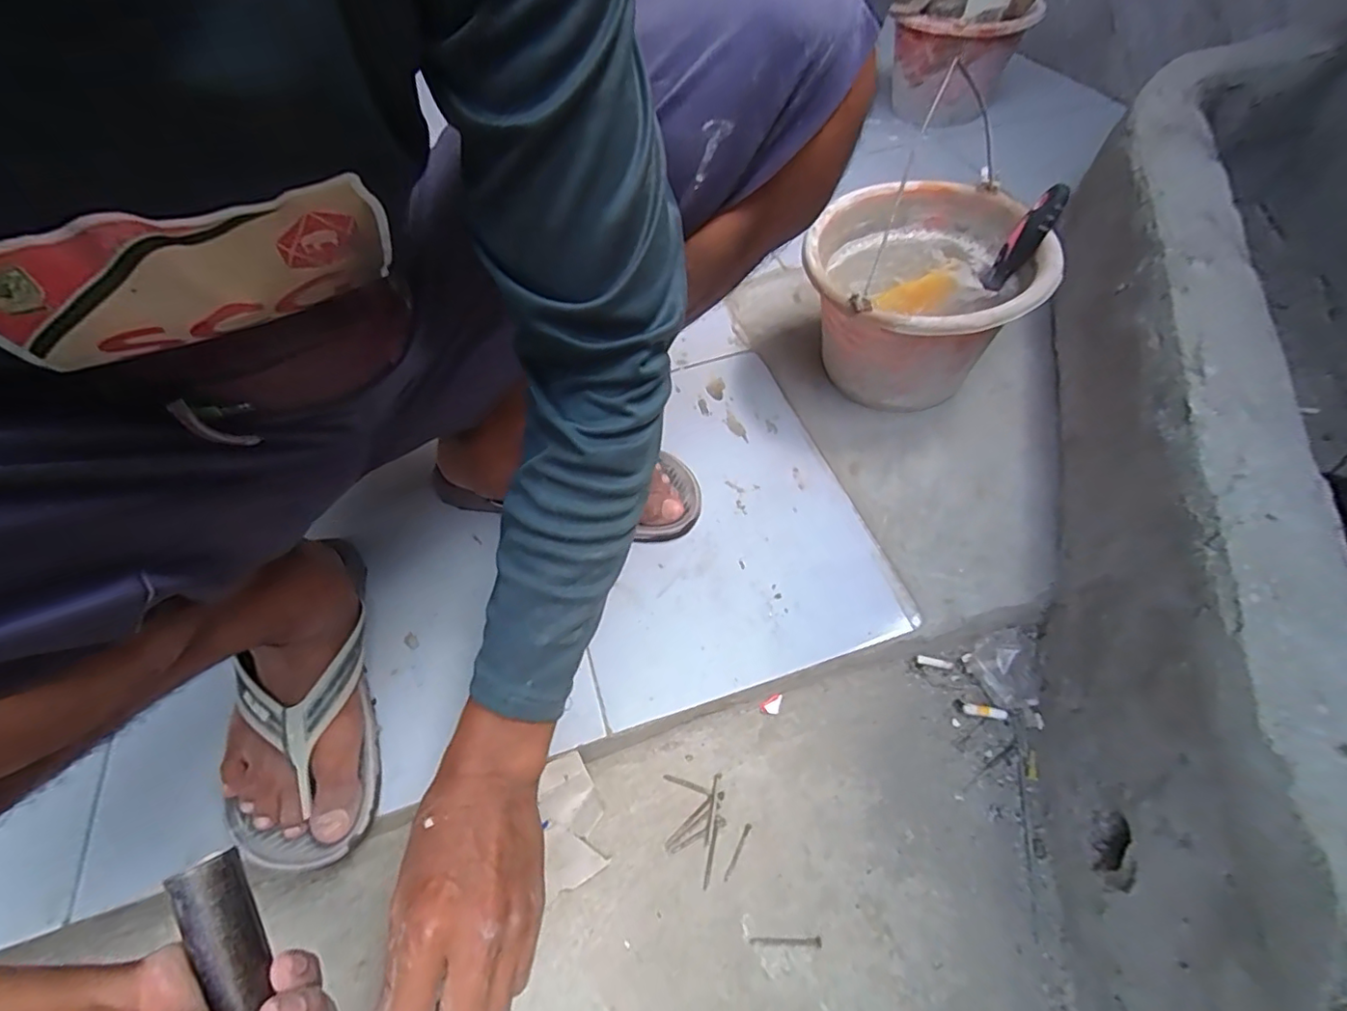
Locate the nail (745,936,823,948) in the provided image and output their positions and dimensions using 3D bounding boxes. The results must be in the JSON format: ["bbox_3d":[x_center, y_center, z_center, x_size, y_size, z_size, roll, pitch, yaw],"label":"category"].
[{"bbox_3d":[0.079,0.307,0.409,0.050,0.004,0.006,-3,54,2],"label":"nail"}]

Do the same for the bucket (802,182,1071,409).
[{"bbox_3d":[0.259,-0.214,0.628,0.213,0.157,0.257,24,59,19],"label":"bucket"}]

